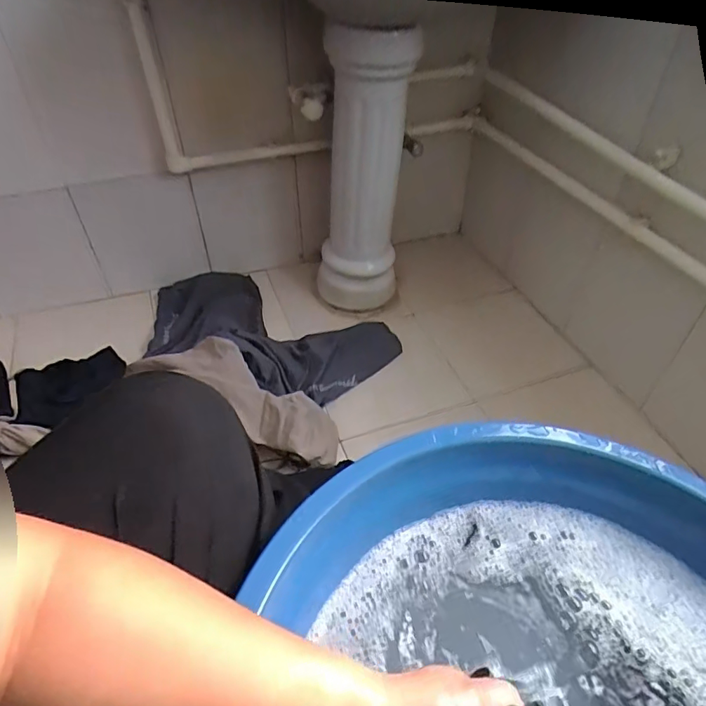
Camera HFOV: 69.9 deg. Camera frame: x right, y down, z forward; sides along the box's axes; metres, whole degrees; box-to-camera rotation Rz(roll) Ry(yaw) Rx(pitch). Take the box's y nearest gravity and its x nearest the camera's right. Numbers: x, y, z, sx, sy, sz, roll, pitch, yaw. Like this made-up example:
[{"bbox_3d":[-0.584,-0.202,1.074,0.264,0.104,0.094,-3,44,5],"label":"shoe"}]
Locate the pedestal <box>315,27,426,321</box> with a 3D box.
[{"bbox_3d":[0.002,-0.364,1.070,0.177,0.585,0.175,-11,46,-11],"label":"pedestal"}]

